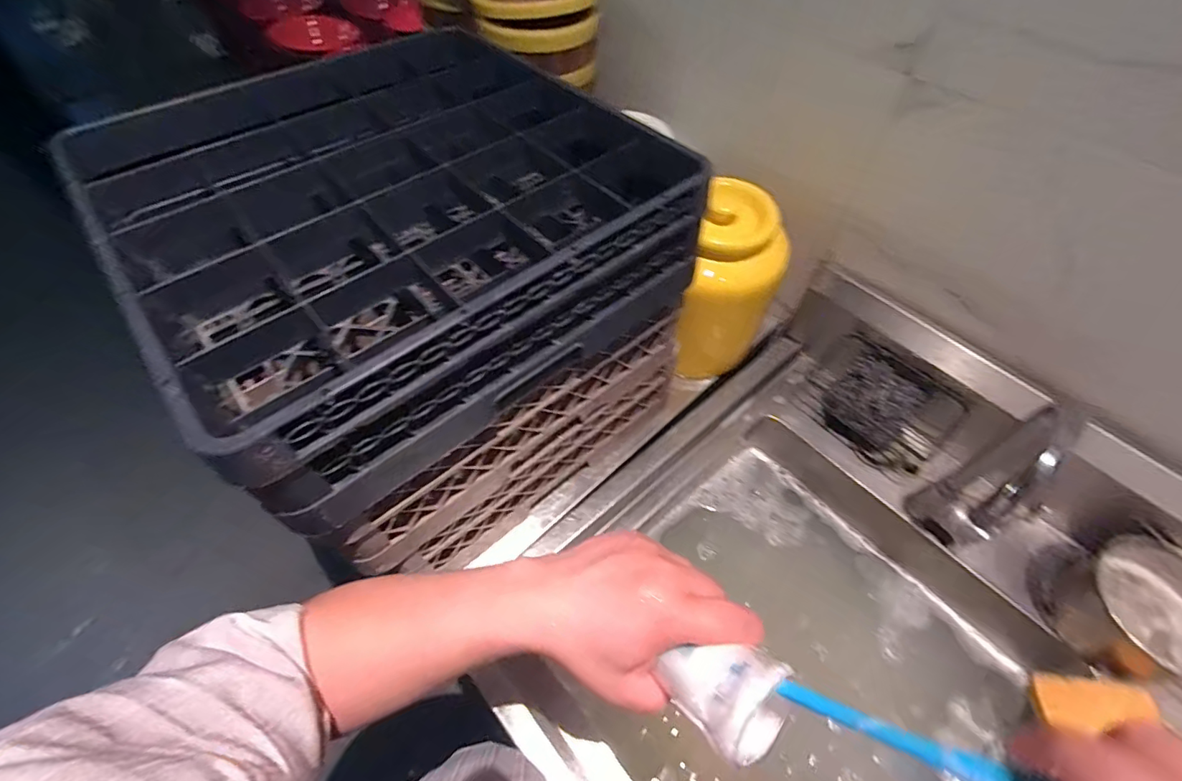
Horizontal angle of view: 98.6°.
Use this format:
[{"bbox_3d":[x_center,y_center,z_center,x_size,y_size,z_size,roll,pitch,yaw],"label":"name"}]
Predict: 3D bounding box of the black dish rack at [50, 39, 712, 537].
[{"bbox_3d":[-0.234,-0.216,0.581,0.489,0.150,0.557,-35,62,-23],"label":"black dish rack"}]

